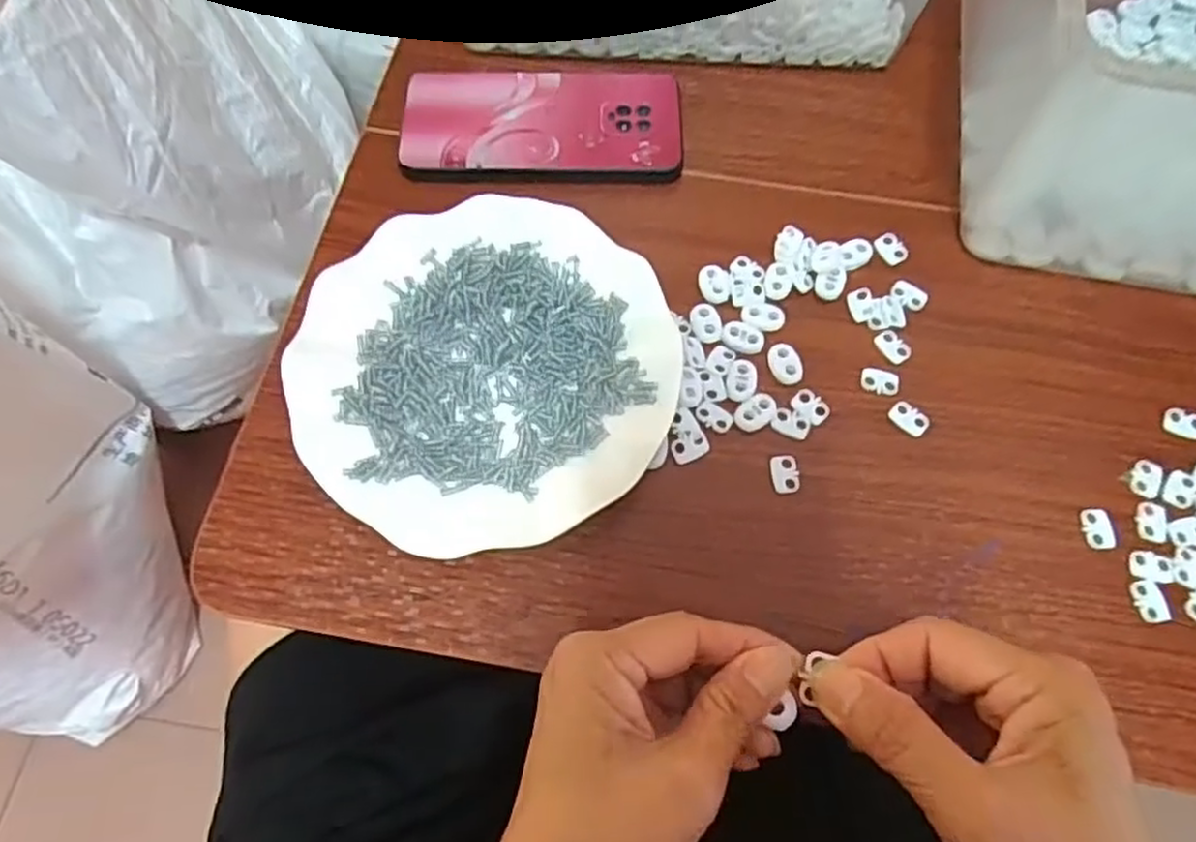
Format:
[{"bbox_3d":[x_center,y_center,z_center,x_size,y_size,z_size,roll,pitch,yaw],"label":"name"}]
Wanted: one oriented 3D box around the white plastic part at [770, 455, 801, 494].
[{"bbox_3d":[0.091,0.025,0.350,0.014,0.004,0.019,-2,71,0],"label":"white plastic part"}]

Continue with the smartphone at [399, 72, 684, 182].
[{"bbox_3d":[-0.033,-0.177,0.430,0.162,0.012,0.083,-2,71,0],"label":"smartphone"}]

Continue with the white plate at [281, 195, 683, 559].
[{"bbox_3d":[-0.055,-0.028,0.358,0.178,0.026,0.180,0,71,1],"label":"white plate"}]

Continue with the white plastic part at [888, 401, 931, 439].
[{"bbox_3d":[0.156,-0.001,0.362,0.019,0.004,0.014,41,76,13],"label":"white plastic part"}]

